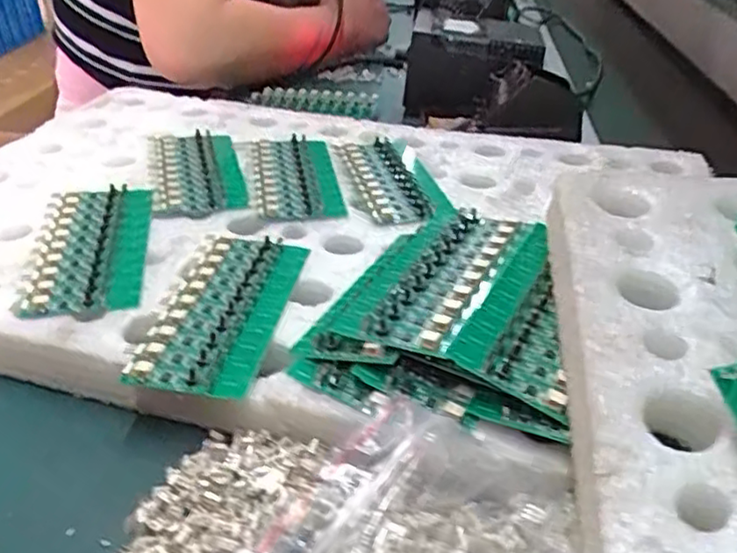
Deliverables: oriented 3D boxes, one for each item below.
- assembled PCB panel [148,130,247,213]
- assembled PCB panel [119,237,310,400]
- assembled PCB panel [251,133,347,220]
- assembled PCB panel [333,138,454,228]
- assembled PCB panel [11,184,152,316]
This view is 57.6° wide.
[{"bbox_3d":[-0.135,-0.084,0.520,0.065,0.006,0.136,-8,35,-13],"label":"assembled PCB panel"},{"bbox_3d":[-0.079,0.016,0.374,0.061,0.008,0.130,6,34,7],"label":"assembled PCB panel"},{"bbox_3d":[-0.057,-0.079,0.518,0.061,0.011,0.135,-5,34,-9],"label":"assembled PCB panel"},{"bbox_3d":[0.019,-0.072,0.509,0.060,0.012,0.145,-7,35,-12],"label":"assembled PCB panel"},{"bbox_3d":[-0.176,-0.022,0.424,0.066,0.011,0.137,-6,34,-10],"label":"assembled PCB panel"}]

